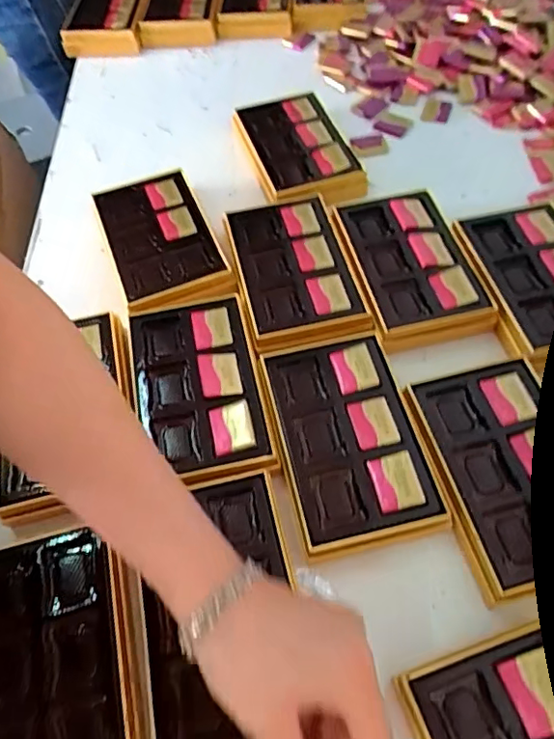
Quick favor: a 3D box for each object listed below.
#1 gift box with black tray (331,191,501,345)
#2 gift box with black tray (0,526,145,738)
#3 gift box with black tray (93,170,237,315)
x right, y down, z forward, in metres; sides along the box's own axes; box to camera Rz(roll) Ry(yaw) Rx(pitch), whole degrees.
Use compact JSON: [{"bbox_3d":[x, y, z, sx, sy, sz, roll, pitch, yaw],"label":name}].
[{"bbox_3d":[0.122,-0.096,0.513,0.106,0.037,0.160,-12,57,-3],"label":"gift box with black tray"},{"bbox_3d":[-0.141,0.191,0.348,0.108,0.036,0.159,-14,57,-5],"label":"gift box with black tray"},{"bbox_3d":[-0.113,-0.120,0.546,0.097,0.039,0.173,-20,58,-9],"label":"gift box with black tray"}]

